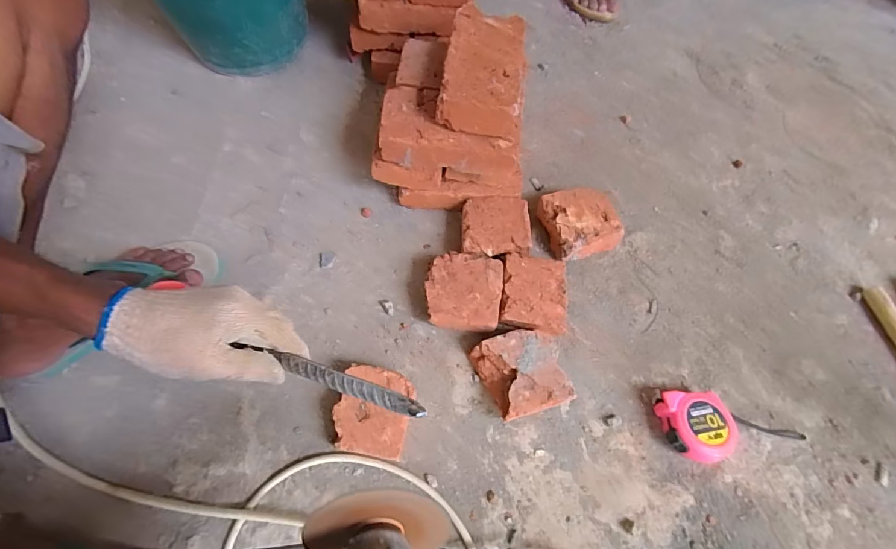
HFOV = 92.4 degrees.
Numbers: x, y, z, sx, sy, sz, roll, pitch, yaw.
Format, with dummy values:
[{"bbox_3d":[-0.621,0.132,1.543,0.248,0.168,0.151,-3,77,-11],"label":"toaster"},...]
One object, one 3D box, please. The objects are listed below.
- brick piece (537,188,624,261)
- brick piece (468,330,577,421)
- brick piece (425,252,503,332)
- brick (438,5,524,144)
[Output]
[{"bbox_3d":[0.214,-0.082,0.705,0.114,0.060,0.109,0,66,-1],"label":"brick piece"},{"bbox_3d":[0.100,0.139,0.594,0.112,0.056,0.110,-15,67,-8],"label":"brick piece"},{"bbox_3d":[0.022,0.031,0.637,0.110,0.057,0.112,2,65,-3],"label":"brick piece"},{"bbox_3d":[0.055,-0.286,0.610,0.113,0.056,0.186,10,65,0],"label":"brick"}]

